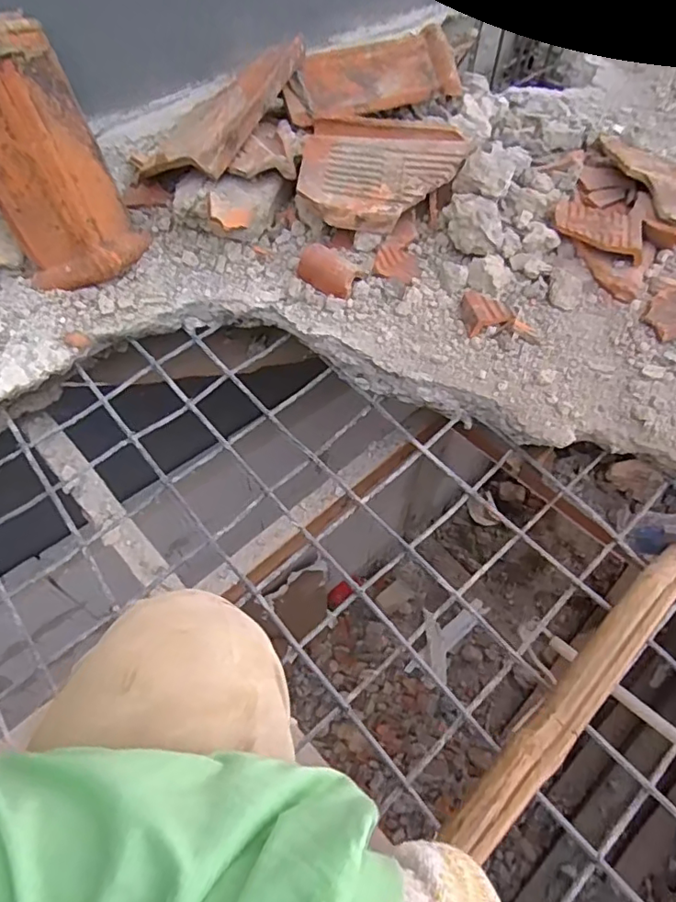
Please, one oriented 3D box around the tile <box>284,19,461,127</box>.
[{"bbox_3d":[0.056,-0.658,0.994,0.310,0.046,0.118,-16,101,-5],"label":"tile"}]

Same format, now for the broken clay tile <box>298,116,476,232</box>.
[{"bbox_3d":[0.073,-0.442,0.887,0.251,0.050,0.211,5,58,3],"label":"broken clay tile"}]

